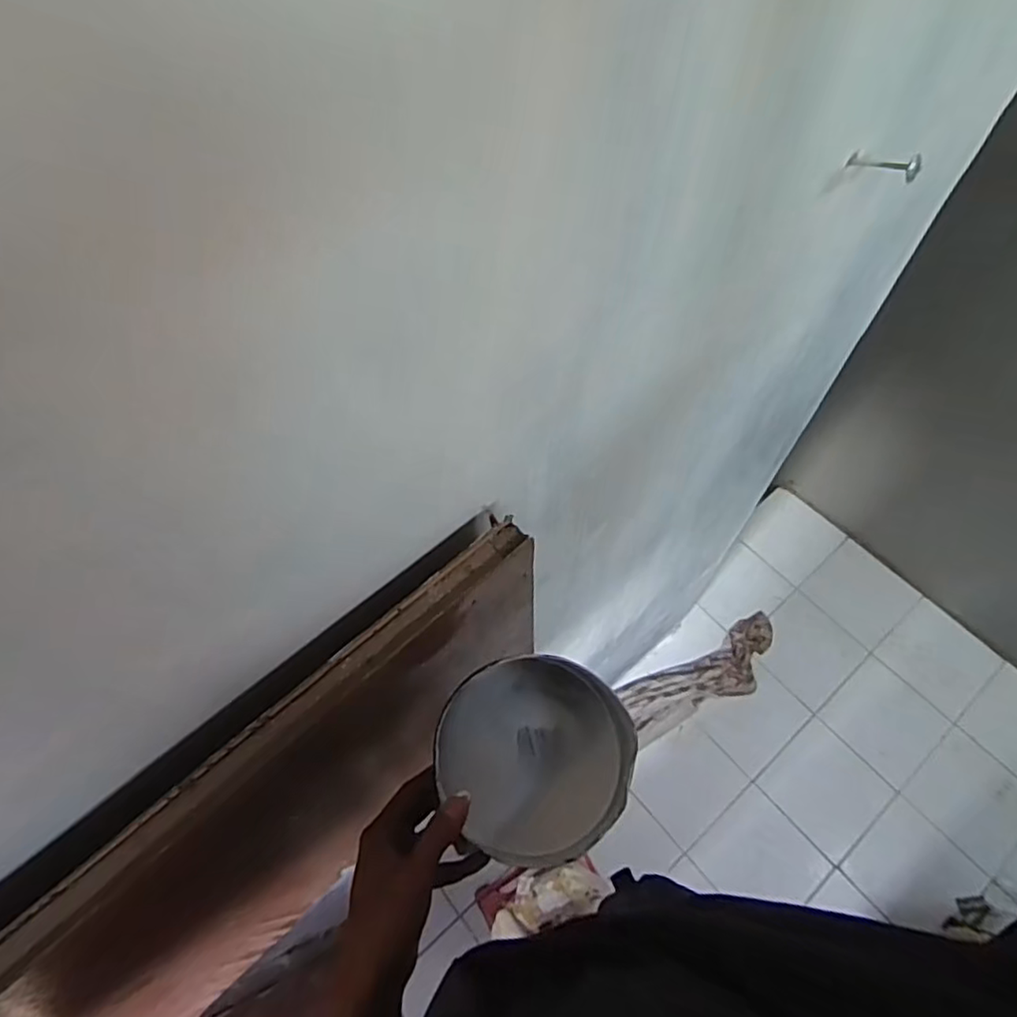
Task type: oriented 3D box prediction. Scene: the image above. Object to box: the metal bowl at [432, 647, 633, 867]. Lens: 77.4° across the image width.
[{"bbox_3d":[0.017,0.190,0.491,0.147,0.065,0.139,-1,62,2],"label":"metal bowl"}]

